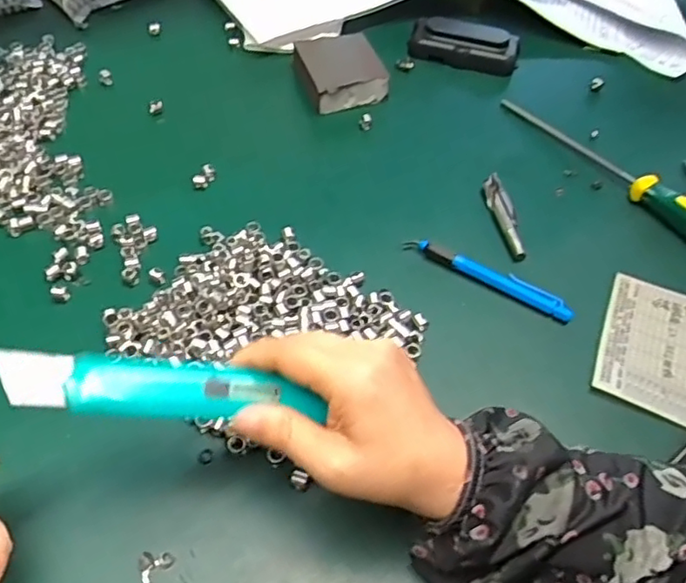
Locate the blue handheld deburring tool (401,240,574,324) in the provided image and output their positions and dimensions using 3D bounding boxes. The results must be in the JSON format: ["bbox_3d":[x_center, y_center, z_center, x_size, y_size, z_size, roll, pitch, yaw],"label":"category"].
[{"bbox_3d":[0.103,-0.012,0.441,0.124,0.016,0.011,27,57,16],"label":"blue handheld deburring tool"}]

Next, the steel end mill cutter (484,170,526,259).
[{"bbox_3d":[0.125,-0.060,0.481,0.015,0.014,0.089,-4,54,-6],"label":"steel end mill cutter"}]

